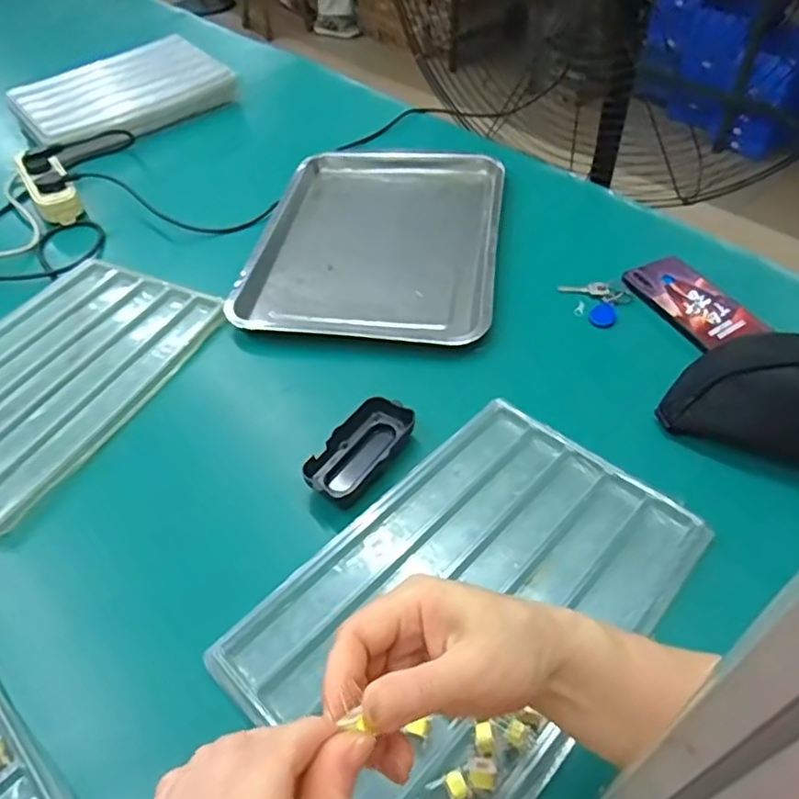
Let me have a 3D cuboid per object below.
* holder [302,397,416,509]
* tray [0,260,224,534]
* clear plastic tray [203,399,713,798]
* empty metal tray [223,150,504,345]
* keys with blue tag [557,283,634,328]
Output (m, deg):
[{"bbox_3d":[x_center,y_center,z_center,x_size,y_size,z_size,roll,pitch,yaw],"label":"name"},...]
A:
[{"bbox_3d":[-0.035,0.046,0.540,0.049,0.033,0.108,25,53,24],"label":"holder"},{"bbox_3d":[-0.359,-0.031,0.622,0.219,0.021,0.323,18,51,19],"label":"tray"},{"bbox_3d":[0.054,0.143,0.451,0.211,0.031,0.322,34,57,29],"label":"clear plastic tray"},{"bbox_3d":[-0.023,-0.207,0.769,0.295,0.039,0.383,6,48,9],"label":"empty metal tray"},{"bbox_3d":[0.219,-0.106,0.670,0.074,0.015,0.064,-1,47,1],"label":"keys with blue tag"}]

